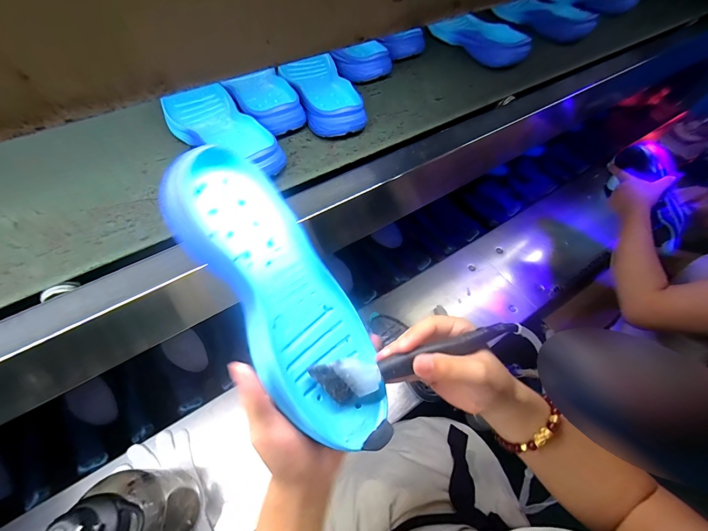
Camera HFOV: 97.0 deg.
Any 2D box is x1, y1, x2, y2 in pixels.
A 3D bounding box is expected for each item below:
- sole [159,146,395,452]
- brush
[{"bbox_3d":[-0.052,0.024,0.245,0.088,0.043,0.245,-31,89,-21],"label":"sole"},{"bbox_3d":[0.052,0.073,0.252,0.167,0.027,0.024,-14,58,-14],"label":"brush"}]

